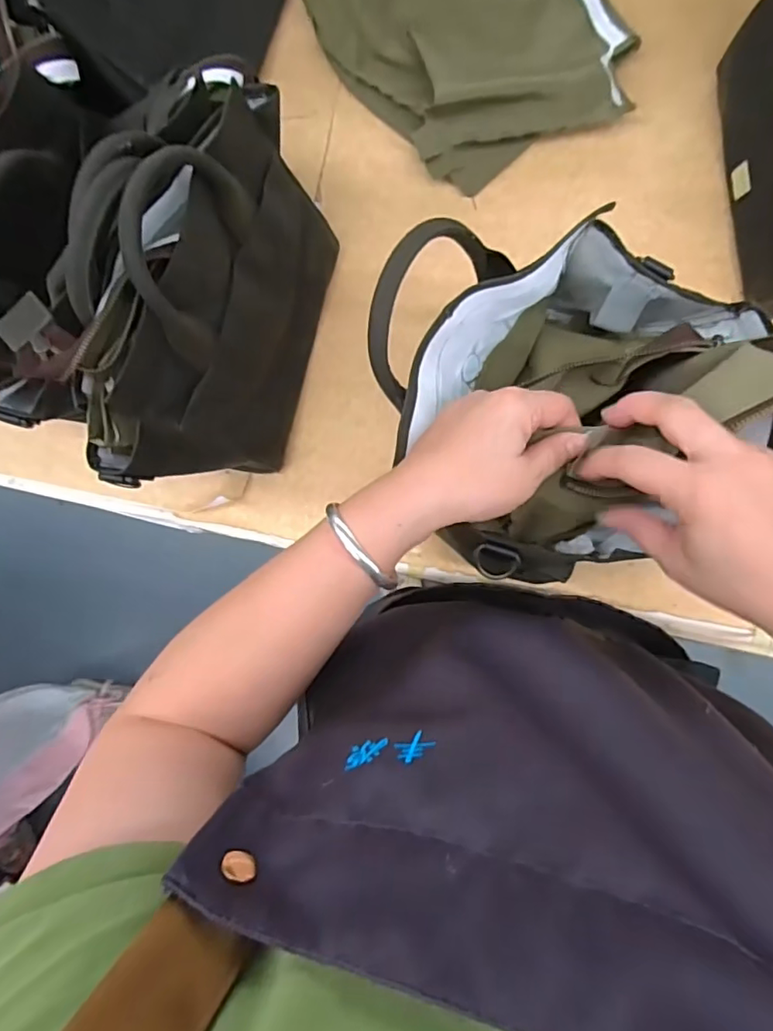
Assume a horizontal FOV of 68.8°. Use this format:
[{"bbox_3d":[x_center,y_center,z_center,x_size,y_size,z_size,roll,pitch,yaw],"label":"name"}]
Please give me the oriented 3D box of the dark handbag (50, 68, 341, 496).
[{"bbox_3d":[-0.134,-0.168,0.448,0.101,0.241,0.301,15,89,9],"label":"dark handbag"}]

